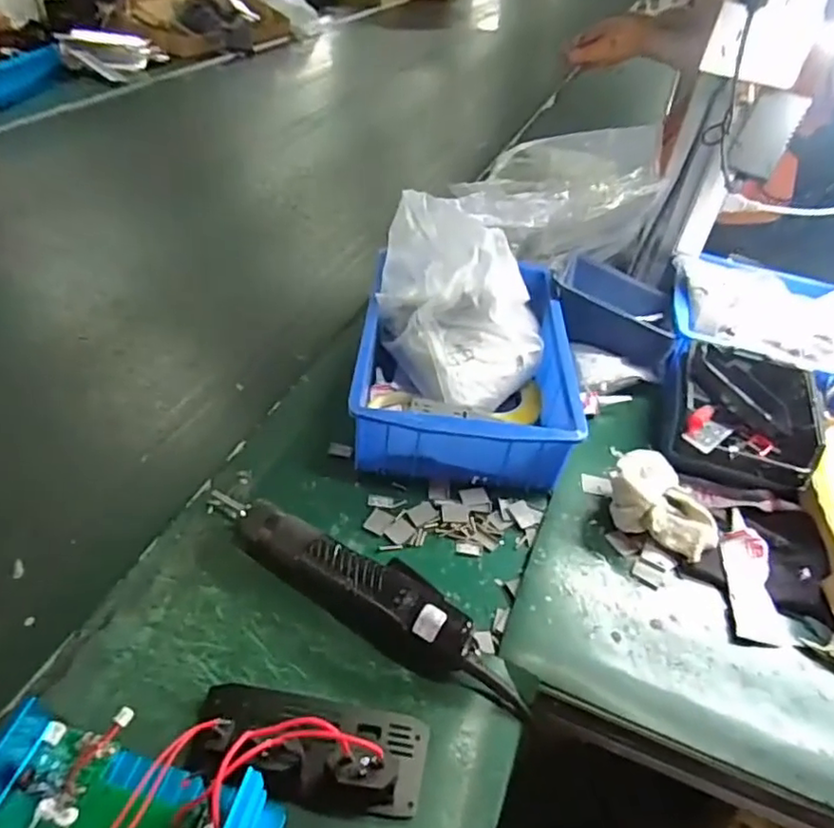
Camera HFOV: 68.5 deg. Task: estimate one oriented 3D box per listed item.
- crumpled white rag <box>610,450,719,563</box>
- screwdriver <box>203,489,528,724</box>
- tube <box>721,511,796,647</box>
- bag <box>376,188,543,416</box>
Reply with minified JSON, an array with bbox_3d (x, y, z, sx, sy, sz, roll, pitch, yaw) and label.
[{"bbox_3d":[0.210,0.079,0.526,0.064,0.049,0.097,-30,53,-35],"label":"crumpled white rag"},{"bbox_3d":[-0.047,0.127,0.463,0.306,0.037,0.056,27,45,21],"label":"screwdriver"},{"bbox_3d":[0.278,0.128,0.506,0.042,0.016,0.115,10,41,2],"label":"tube"},{"bbox_3d":[0.043,-0.115,0.601,0.127,0.131,0.170,-17,47,-25],"label":"bag"}]

